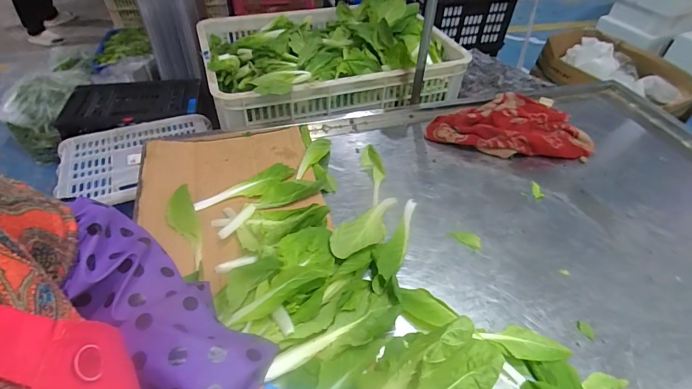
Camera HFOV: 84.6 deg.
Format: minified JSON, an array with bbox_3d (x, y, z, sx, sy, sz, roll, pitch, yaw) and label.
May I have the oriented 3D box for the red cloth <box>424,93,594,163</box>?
[{"bbox_3d":[0.333,-0.155,0.802,0.324,0.049,0.201,1,45,-3],"label":"red cloth"}]

